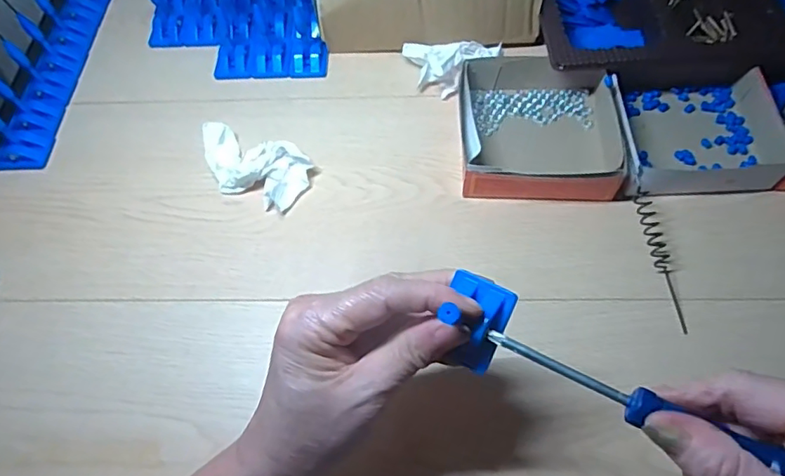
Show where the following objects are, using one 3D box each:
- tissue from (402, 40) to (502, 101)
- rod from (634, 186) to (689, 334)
[{"bbox_3d":[0.046,-0.153,0.478,0.087,0.035,0.054,23,65,15],"label":"tissue"},{"bbox_3d":[0.190,0.015,0.385,0.013,0.010,0.102,-12,76,-3],"label":"rod"}]

